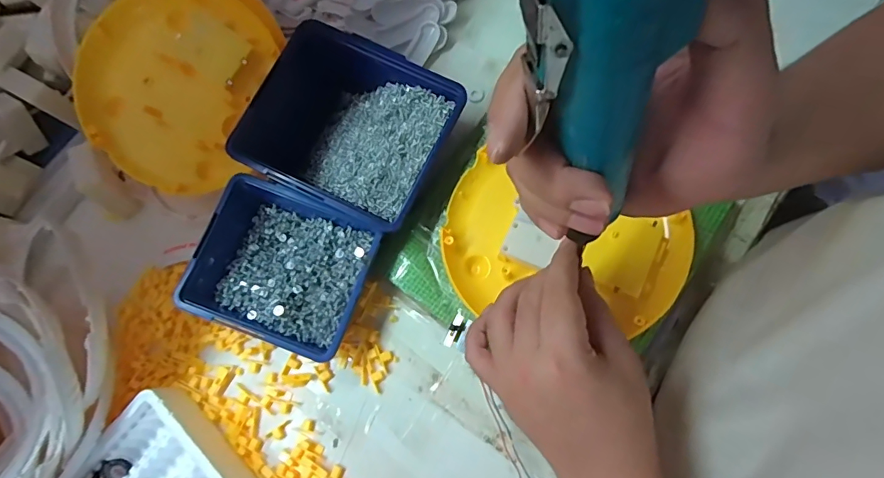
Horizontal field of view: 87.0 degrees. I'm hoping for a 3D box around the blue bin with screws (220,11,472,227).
[{"bbox_3d":[-0.087,-0.104,0.431,0.193,0.086,0.157,24,79,15],"label":"blue bin with screws"}]

